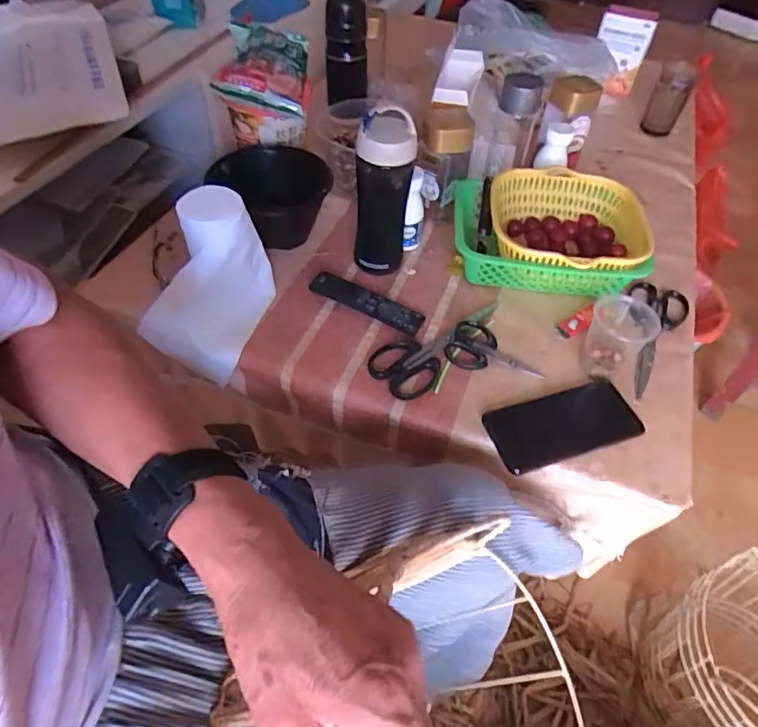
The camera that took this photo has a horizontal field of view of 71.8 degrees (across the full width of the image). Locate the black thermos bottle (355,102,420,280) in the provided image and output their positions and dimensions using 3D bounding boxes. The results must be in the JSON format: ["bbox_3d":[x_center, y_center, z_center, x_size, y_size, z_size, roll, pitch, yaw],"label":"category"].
[{"bbox_3d":[0.004,-0.202,0.636,0.067,0.206,0.059,3,51,-1],"label":"black thermos bottle"}]

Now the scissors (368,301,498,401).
[{"bbox_3d":[0.078,-0.024,0.627,0.192,0.011,0.074,-30,58,-24],"label":"scissors"}]

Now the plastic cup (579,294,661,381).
[{"bbox_3d":[0.268,-0.029,0.592,0.068,0.068,0.071,1,51,-2],"label":"plastic cup"}]

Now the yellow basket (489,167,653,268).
[{"bbox_3d":[0.252,-0.175,0.708,0.195,0.075,0.195,8,51,4],"label":"yellow basket"}]

